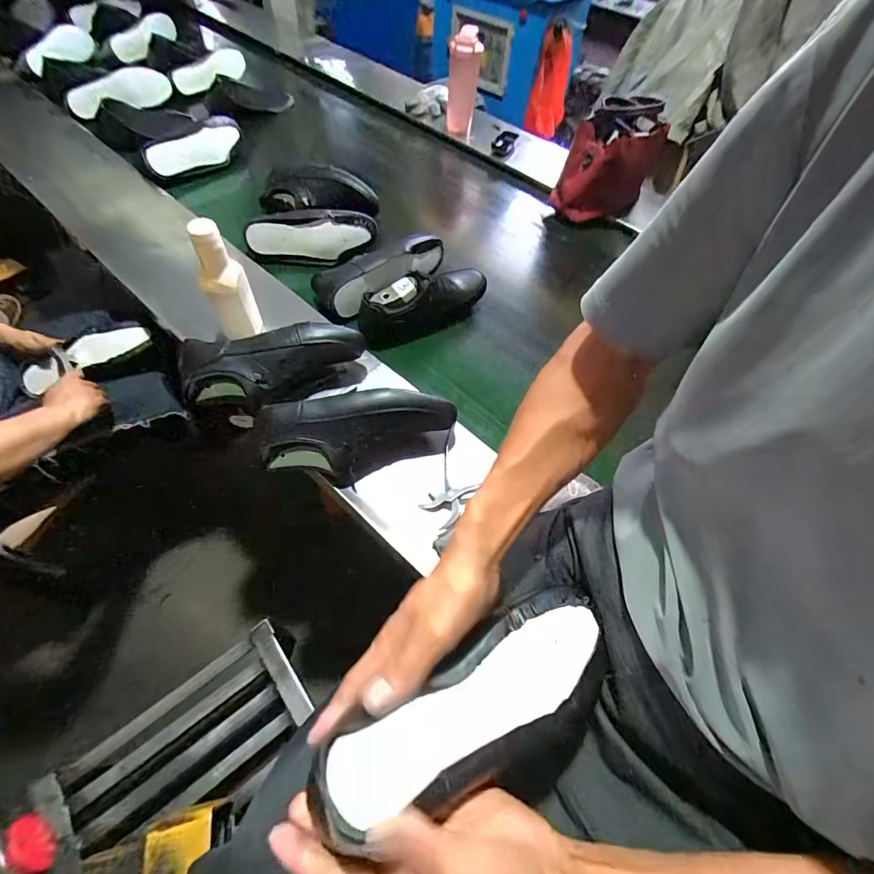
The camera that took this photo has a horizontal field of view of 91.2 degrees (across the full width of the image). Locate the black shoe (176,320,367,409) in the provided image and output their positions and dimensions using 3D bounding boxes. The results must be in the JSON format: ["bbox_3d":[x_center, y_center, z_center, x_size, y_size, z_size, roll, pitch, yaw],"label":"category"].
[{"bbox_3d":[-0.250,-0.107,0.669,0.269,0.086,0.088,-6,57,-9],"label":"black shoe"}]

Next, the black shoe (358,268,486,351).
[{"bbox_3d":[-0.018,-0.269,0.836,0.300,0.099,0.094,-32,65,-23],"label":"black shoe"}]

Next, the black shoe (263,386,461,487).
[{"bbox_3d":[-0.107,-0.002,0.622,0.275,0.091,0.094,-9,58,-11],"label":"black shoe"}]

